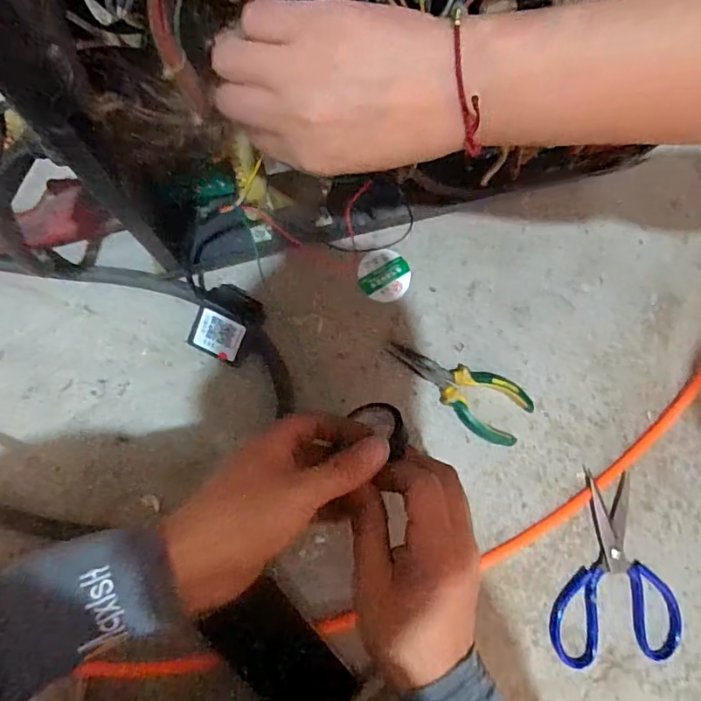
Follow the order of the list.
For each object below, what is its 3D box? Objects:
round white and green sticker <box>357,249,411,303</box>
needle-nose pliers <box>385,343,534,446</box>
[{"bbox_3d":[0.034,-0.077,0.533,0.052,0.004,0.052,0,87,-7],"label":"round white and green sticker"},{"bbox_3d":[0.112,0.037,0.525,0.153,0.020,0.060,31,84,-5],"label":"needle-nose pliers"}]

